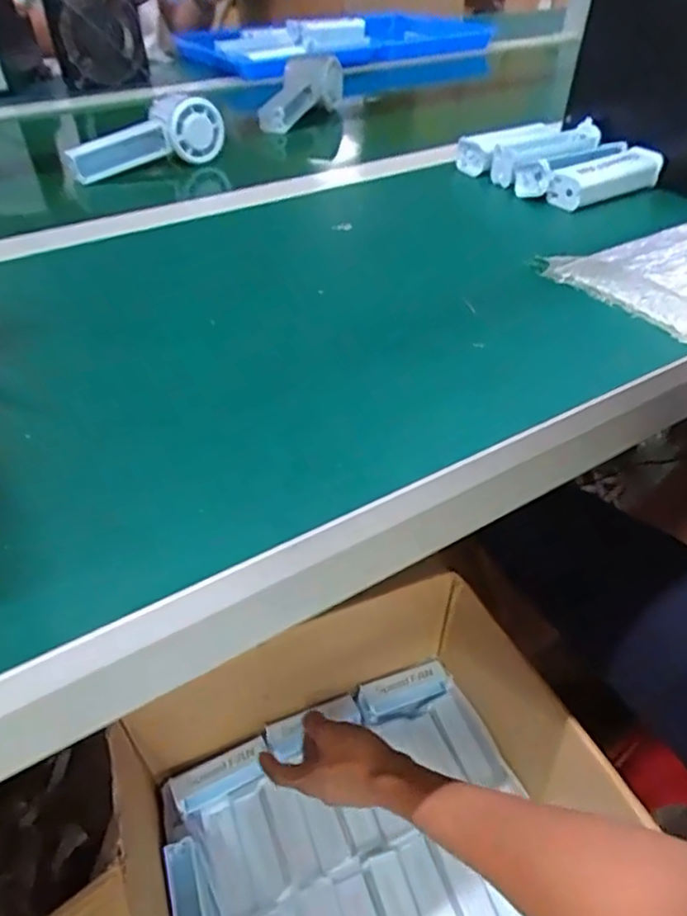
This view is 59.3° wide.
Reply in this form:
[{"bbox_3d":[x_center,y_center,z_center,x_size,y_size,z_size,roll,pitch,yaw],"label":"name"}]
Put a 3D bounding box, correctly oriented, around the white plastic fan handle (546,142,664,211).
[{"bbox_3d":[0.225,-0.239,0.514,0.104,0.028,0.035,-24,48,-23],"label":"white plastic fan handle"}]

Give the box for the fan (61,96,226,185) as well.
[{"bbox_3d":[-0.196,-0.319,0.597,0.158,0.051,0.052,-18,46,-18],"label":"fan"}]

